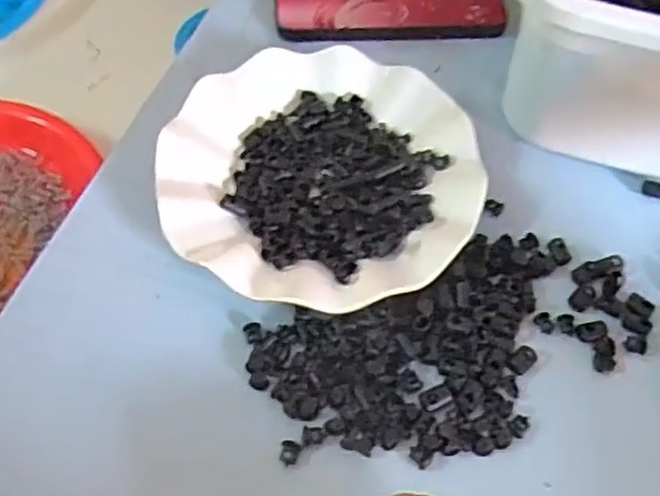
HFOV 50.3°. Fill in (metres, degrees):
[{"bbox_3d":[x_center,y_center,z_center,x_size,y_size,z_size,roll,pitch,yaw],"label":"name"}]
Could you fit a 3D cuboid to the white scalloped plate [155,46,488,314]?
[{"bbox_3d":[-0.004,-0.045,0.412,0.180,0.026,0.174,0,57,1],"label":"white scalloped plate"}]

